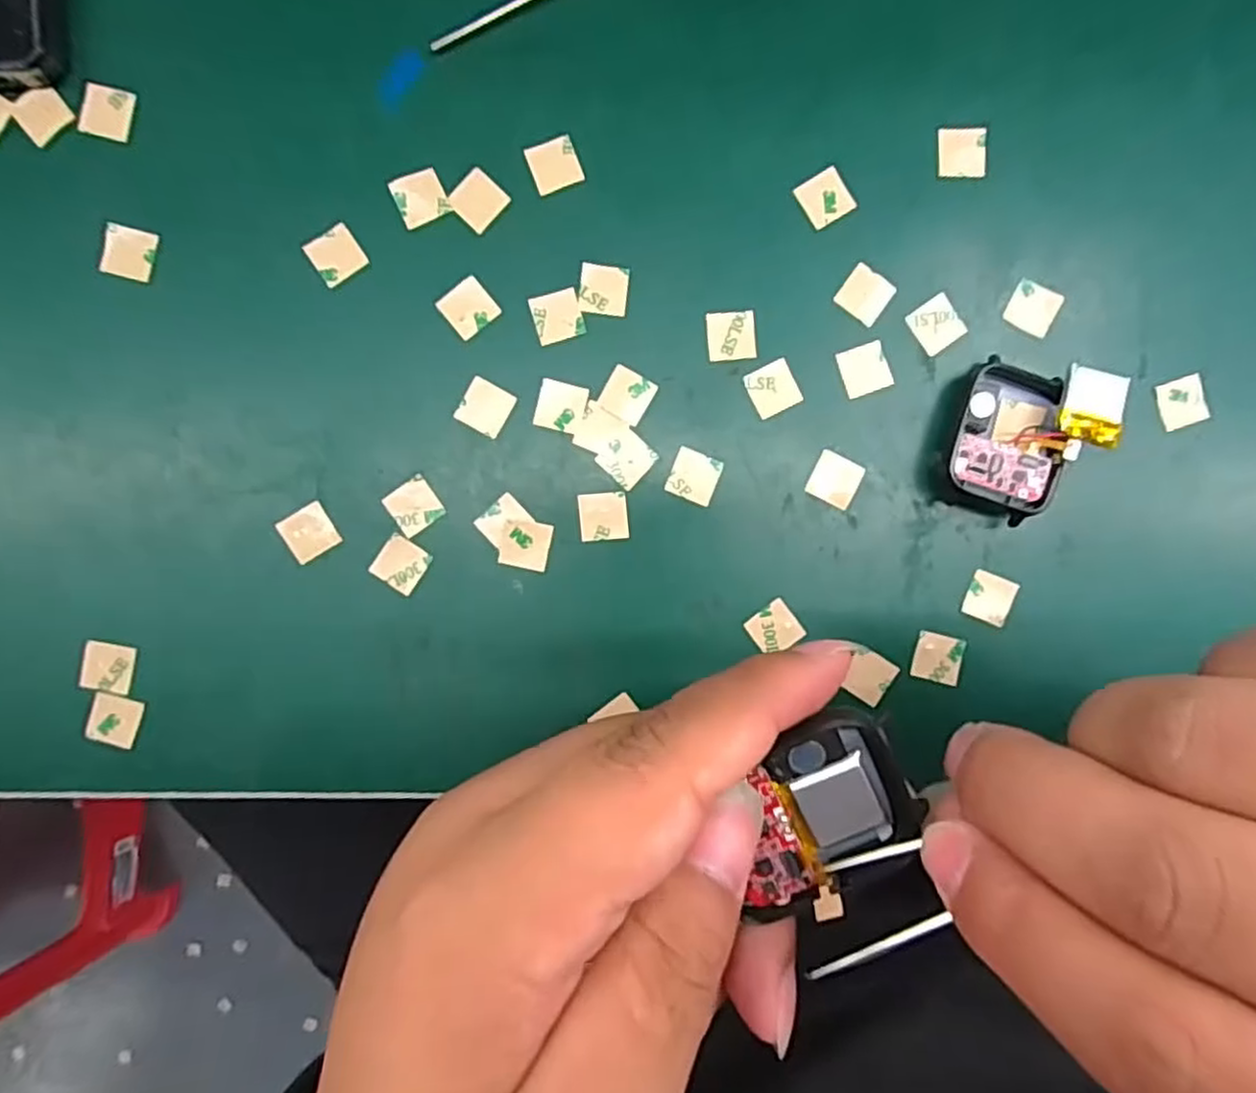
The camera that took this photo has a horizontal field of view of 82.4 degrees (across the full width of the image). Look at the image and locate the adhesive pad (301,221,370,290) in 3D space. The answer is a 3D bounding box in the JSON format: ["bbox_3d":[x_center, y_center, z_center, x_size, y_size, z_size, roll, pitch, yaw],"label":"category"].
[{"bbox_3d":[-0.093,-0.093,0.228,0.015,0.004,0.016,-34,92,-1],"label":"adhesive pad"}]

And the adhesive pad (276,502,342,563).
[{"bbox_3d":[-0.102,-0.004,0.230,0.015,0.004,0.015,-32,92,-1],"label":"adhesive pad"}]

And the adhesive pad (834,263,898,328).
[{"bbox_3d":[0.077,-0.082,0.232,0.015,0.004,0.016,36,90,-2],"label":"adhesive pad"}]

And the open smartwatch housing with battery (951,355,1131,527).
[{"bbox_3d":[0.128,-0.034,0.228,0.046,0.016,0.048,11,91,-2],"label":"open smartwatch housing with battery"}]

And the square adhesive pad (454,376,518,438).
[{"bbox_3d":[-0.046,-0.045,0.232,0.015,0.004,0.016,30,87,0],"label":"square adhesive pad"}]

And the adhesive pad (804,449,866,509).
[{"bbox_3d":[0.068,-0.022,0.233,0.016,0.004,0.016,26,90,-2],"label":"adhesive pad"}]

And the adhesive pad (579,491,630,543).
[{"bbox_3d":[-0.008,-0.010,0.231,0.015,0.004,0.015,-5,91,-1],"label":"adhesive pad"}]

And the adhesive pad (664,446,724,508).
[{"bbox_3d":[0.022,-0.023,0.234,0.015,0.004,0.016,22,90,-2],"label":"adhesive pad"}]

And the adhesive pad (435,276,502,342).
[{"bbox_3d":[-0.051,-0.077,0.229,0.016,0.004,0.015,-41,92,0],"label":"adhesive pad"}]

